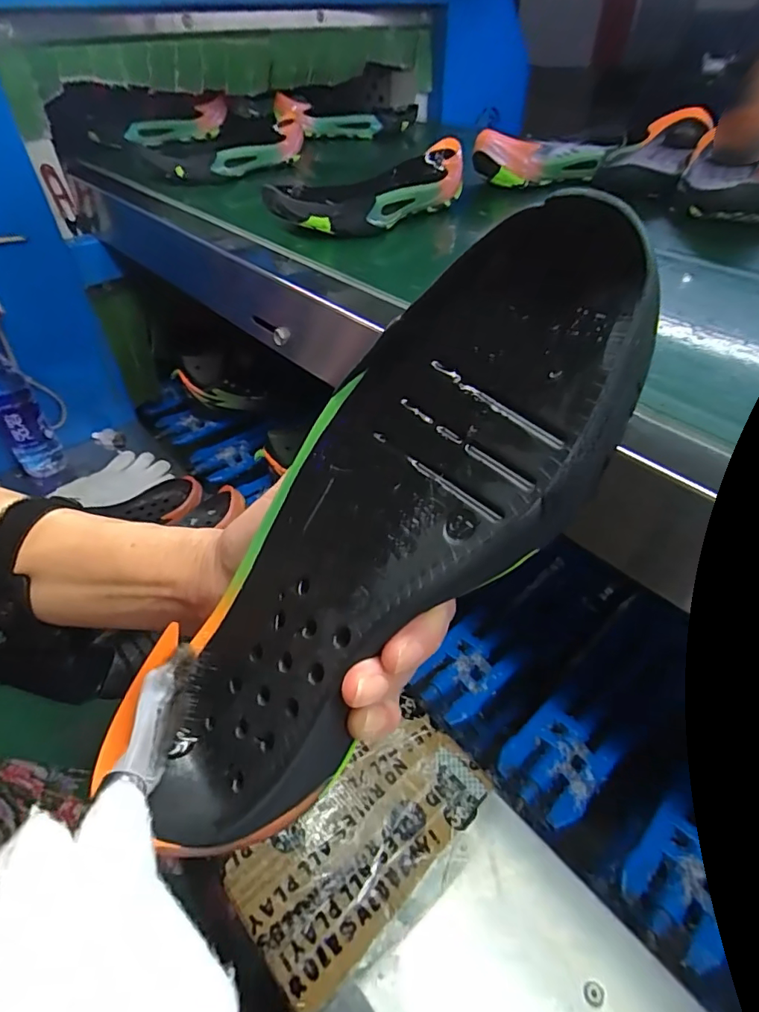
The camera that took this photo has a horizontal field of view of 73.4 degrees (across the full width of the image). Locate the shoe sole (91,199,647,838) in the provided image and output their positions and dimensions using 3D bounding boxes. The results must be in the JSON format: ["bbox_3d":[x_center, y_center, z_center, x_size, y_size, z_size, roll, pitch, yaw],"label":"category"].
[{"bbox_3d":[-0.014,0.014,0.186,0.255,0.046,0.099,-52,50,12],"label":"shoe sole"}]

